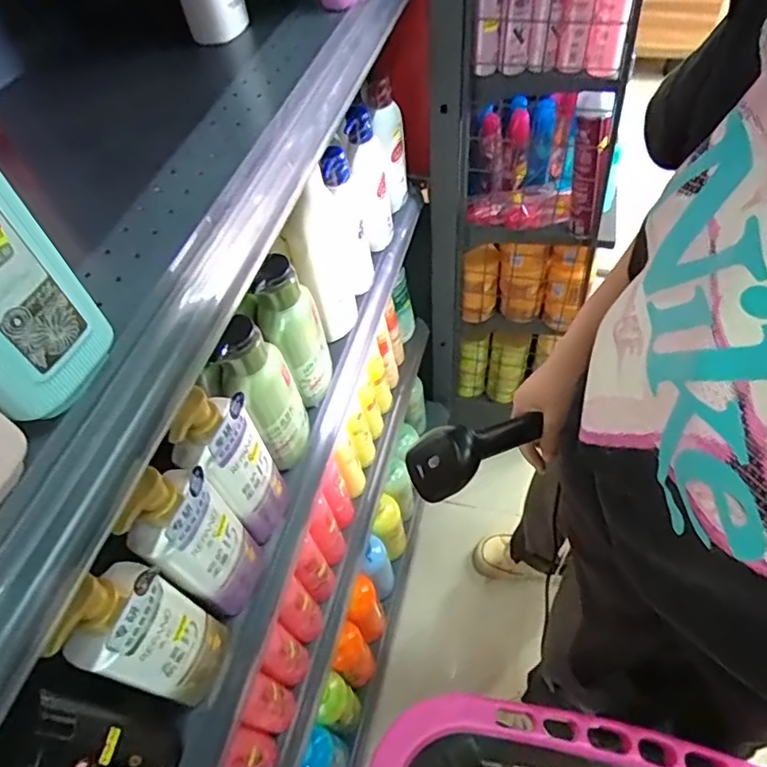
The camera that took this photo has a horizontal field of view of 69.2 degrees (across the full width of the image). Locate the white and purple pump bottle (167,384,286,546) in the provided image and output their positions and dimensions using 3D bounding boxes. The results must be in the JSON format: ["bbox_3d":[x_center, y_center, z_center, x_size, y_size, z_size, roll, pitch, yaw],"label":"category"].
[{"bbox_3d":[-0.144,0.081,0.532,0.049,0.212,0.070,11,55,12],"label":"white and purple pump bottle"}]

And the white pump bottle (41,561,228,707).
[{"bbox_3d":[-0.184,0.200,0.443,0.048,0.200,0.072,10,55,11],"label":"white pump bottle"}]

